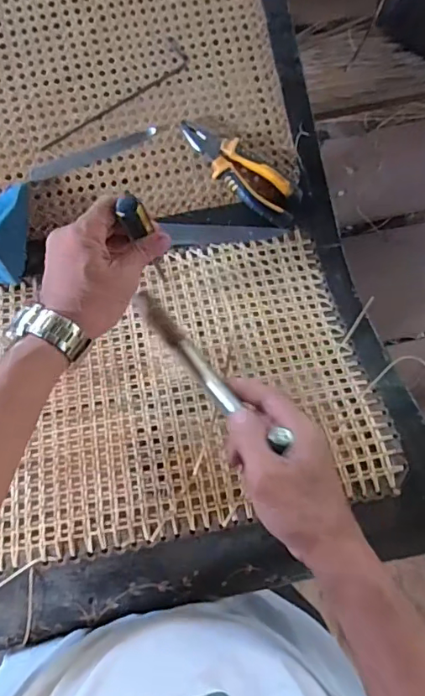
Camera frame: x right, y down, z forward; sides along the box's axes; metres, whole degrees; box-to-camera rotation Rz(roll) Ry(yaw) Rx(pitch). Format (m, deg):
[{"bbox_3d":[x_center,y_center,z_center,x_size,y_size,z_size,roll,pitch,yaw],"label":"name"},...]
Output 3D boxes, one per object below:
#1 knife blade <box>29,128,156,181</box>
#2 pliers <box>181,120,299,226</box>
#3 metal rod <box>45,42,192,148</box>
[{"bbox_3d":[-0.134,-0.220,0.562,0.145,0.004,0.019,-19,84,-3],"label":"knife blade"},{"bbox_3d":[0.030,-0.199,0.561,0.156,0.024,0.047,36,84,3],"label":"pliers"},{"bbox_3d":[-0.110,-0.280,0.563,0.194,0.010,0.033,-38,84,-5],"label":"metal rod"}]

